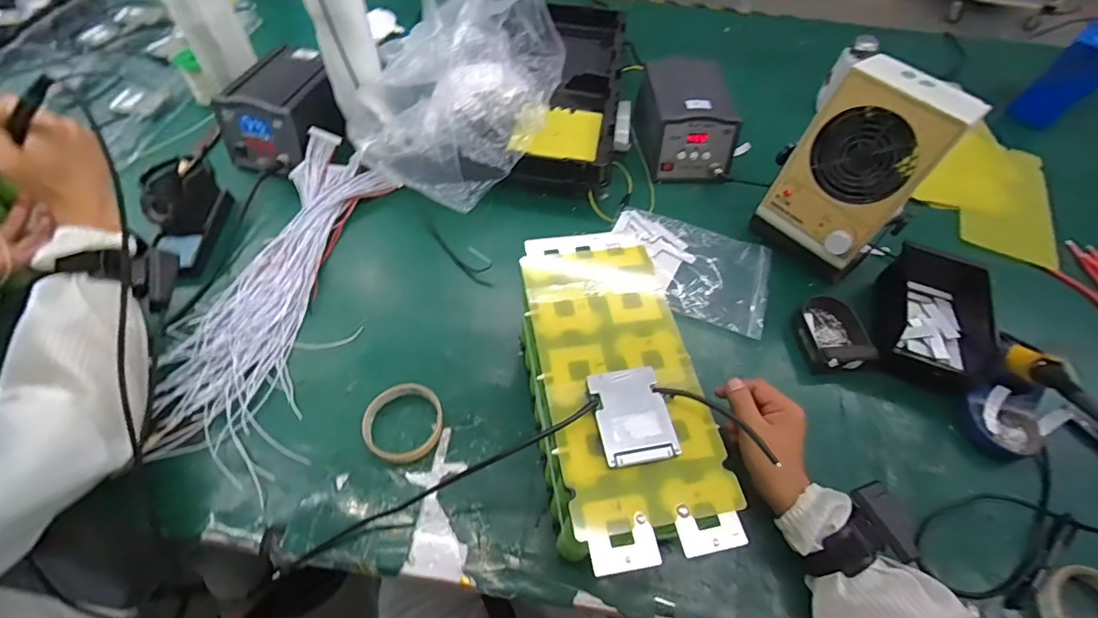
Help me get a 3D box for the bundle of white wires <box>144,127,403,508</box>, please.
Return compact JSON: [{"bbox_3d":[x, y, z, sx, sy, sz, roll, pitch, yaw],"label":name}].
[{"bbox_3d":[-0.328,-0.040,0.624,0.169,0.031,0.479,9,57,2],"label":"bundle of white wires"}]

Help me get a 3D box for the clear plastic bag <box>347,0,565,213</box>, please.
[{"bbox_3d":[-0.137,-0.324,0.678,0.235,0.253,0.292,24,59,12],"label":"clear plastic bag"}]

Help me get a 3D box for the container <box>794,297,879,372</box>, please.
[{"bbox_3d":[0.367,0.031,0.638,0.082,0.030,0.105,-9,58,-9],"label":"container"}]

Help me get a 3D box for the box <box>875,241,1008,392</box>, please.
[{"bbox_3d":[0.506,0.004,0.636,0.138,0.067,0.188,21,58,10],"label":"box"}]

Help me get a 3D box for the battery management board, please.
[{"bbox_3d":[0.070,0.088,0.411,0.061,0.007,0.081,-8,58,-9],"label":"battery management board"}]

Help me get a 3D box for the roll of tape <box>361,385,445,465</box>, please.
[{"bbox_3d":[-0.160,0.125,0.540,0.085,0.018,0.083,2,57,-2],"label":"roll of tape"}]

